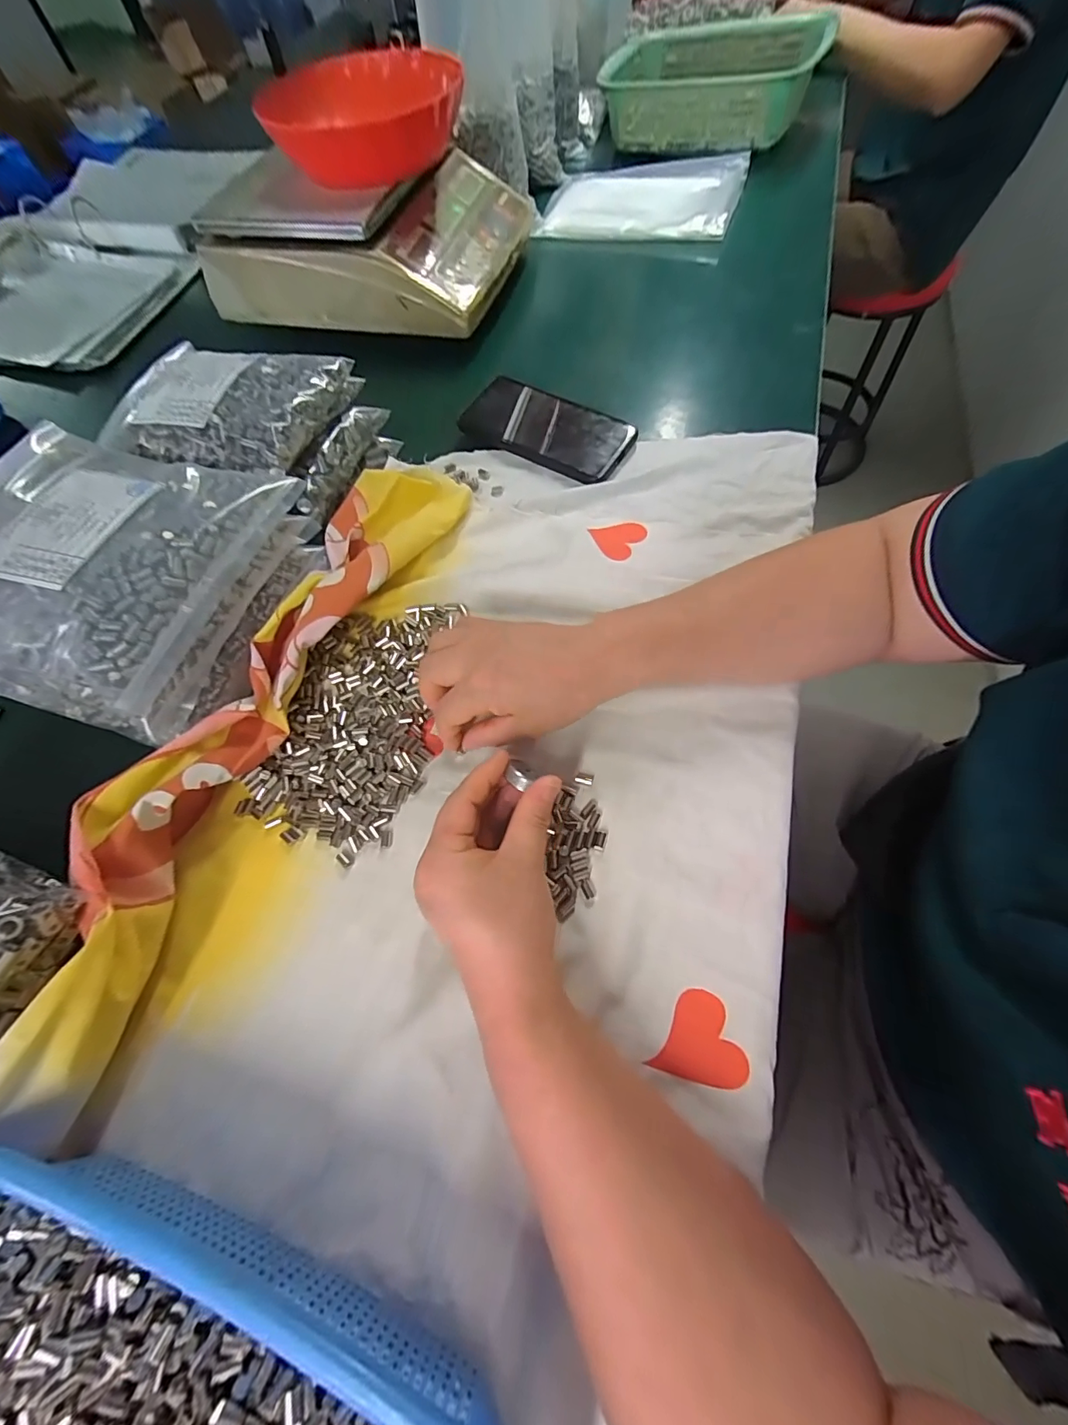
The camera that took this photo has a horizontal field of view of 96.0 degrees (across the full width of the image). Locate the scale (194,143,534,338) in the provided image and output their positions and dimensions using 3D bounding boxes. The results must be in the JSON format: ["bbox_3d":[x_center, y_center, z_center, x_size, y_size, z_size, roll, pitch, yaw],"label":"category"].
[{"bbox_3d":[-0.185,-0.573,0.575,0.304,0.105,0.304,14,66,10],"label":"scale"}]

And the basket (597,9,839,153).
[{"bbox_3d":[0.260,-0.914,0.705,0.284,0.094,0.250,23,68,14],"label":"basket"}]

